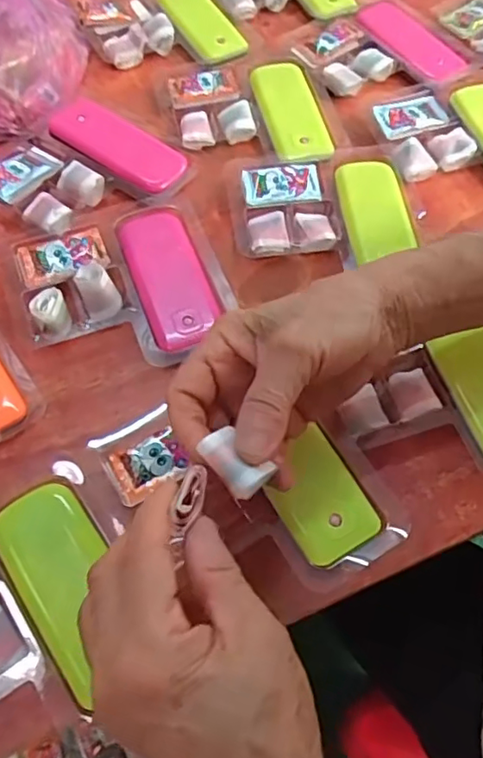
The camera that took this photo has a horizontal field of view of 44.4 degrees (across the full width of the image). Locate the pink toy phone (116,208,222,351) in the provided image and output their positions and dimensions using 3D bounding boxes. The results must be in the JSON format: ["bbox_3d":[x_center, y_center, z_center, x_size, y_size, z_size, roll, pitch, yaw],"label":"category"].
[{"bbox_3d":[-0.047,-0.066,0.379,0.044,0.009,0.104,-19,64,-11],"label":"pink toy phone"}]

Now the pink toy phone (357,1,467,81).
[{"bbox_3d":[0.142,-0.288,0.500,0.042,0.008,0.102,-35,68,-18],"label":"pink toy phone"}]

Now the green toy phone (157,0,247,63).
[{"bbox_3d":[-0.037,-0.315,0.516,0.047,0.009,0.108,-28,66,-15],"label":"green toy phone"}]

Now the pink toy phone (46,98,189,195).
[{"bbox_3d":[-0.090,-0.170,0.429,0.099,0.014,0.044,30,65,14],"label":"pink toy phone"}]

